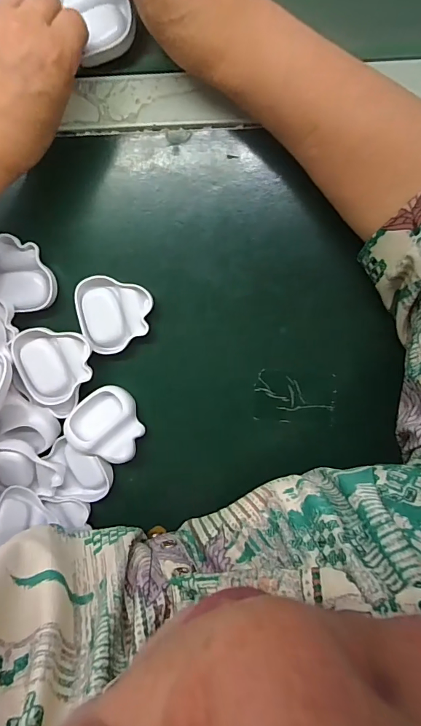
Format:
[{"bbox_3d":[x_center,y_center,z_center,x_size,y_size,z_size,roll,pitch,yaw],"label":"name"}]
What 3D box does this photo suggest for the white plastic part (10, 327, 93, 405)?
[{"bbox_3d":[-0.129,0.002,0.340,0.059,0.015,0.061,-6,96,4],"label":"white plastic part"}]

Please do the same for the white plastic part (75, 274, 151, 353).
[{"bbox_3d":[-0.081,-0.040,0.344,0.061,0.011,0.061,3,97,3],"label":"white plastic part"}]

